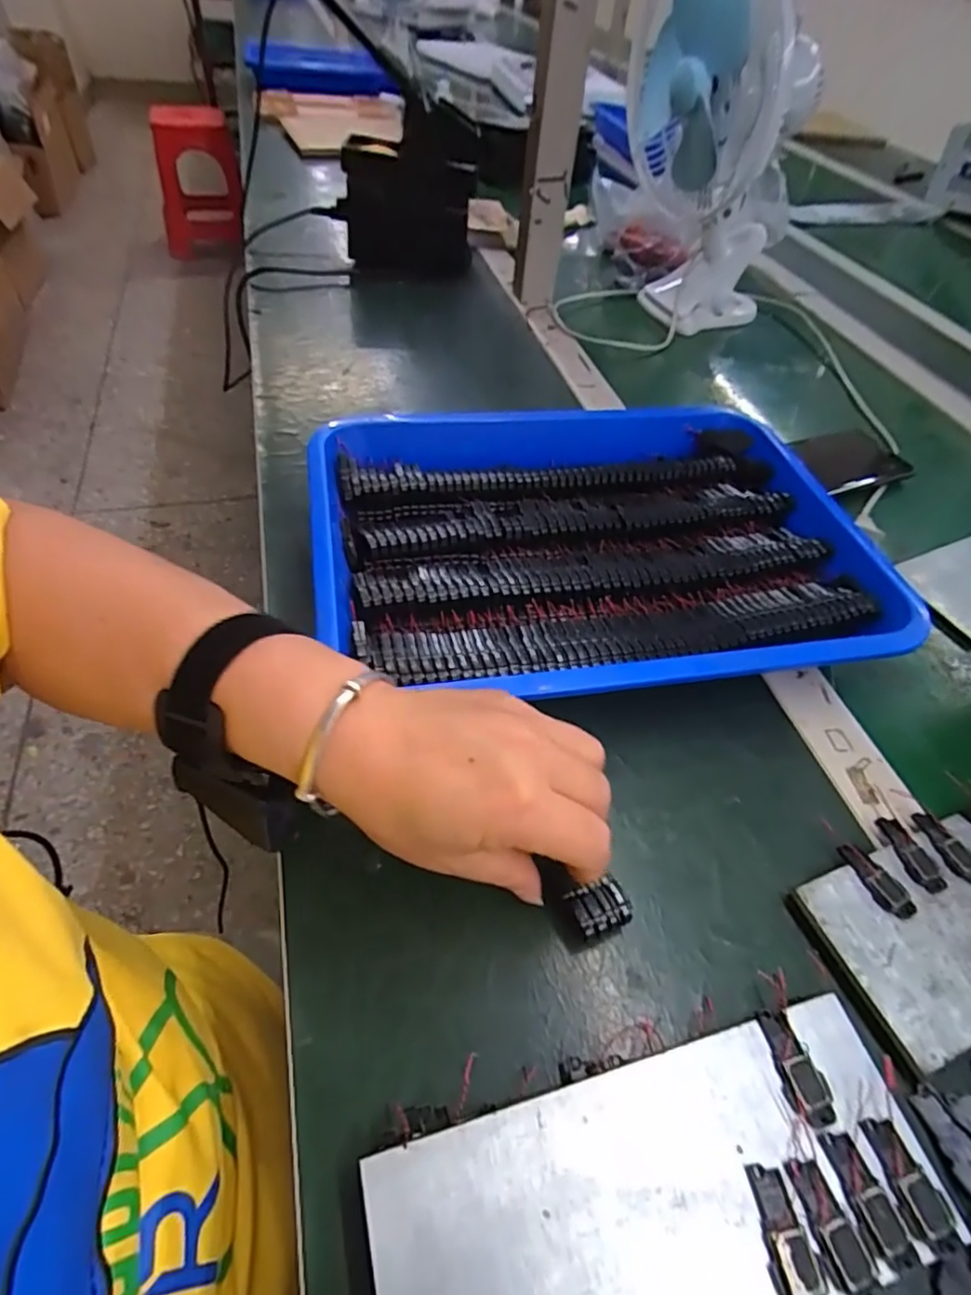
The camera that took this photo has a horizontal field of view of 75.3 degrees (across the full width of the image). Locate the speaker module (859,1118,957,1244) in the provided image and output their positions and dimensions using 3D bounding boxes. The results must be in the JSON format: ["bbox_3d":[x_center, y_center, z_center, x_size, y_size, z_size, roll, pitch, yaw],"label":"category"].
[{"bbox_3d":[0.151,0.188,0.223,0.018,0.004,0.034,-8,51,-13],"label":"speaker module"}]

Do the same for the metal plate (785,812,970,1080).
[{"bbox_3d":[0.250,0.123,0.307,0.198,0.008,0.079,-14,53,-18],"label":"metal plate"}]

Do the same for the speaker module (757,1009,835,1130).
[{"bbox_3d":[0.121,0.162,0.244,0.016,0.004,0.038,-6,51,-11],"label":"speaker module"}]

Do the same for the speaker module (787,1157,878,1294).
[{"bbox_3d":[0.118,0.196,0.213,0.013,0.004,0.037,-13,52,-17],"label":"speaker module"}]

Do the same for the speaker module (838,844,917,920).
[{"bbox_3d":[0.191,0.113,0.306,0.016,0.006,0.038,-19,54,-21],"label":"speaker module"}]

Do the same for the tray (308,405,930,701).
[{"bbox_3d":[0.074,-0.068,0.425,0.359,0.049,0.257,-5,50,-10],"label":"tray"}]

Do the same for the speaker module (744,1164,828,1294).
[{"bbox_3d":[0.101,0.198,0.211,0.015,0.004,0.038,-7,51,-12],"label":"speaker module"}]

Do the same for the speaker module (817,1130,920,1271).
[{"bbox_3d":[0.134,0.191,0.218,0.015,0.004,0.037,-13,52,-16],"label":"speaker module"}]

